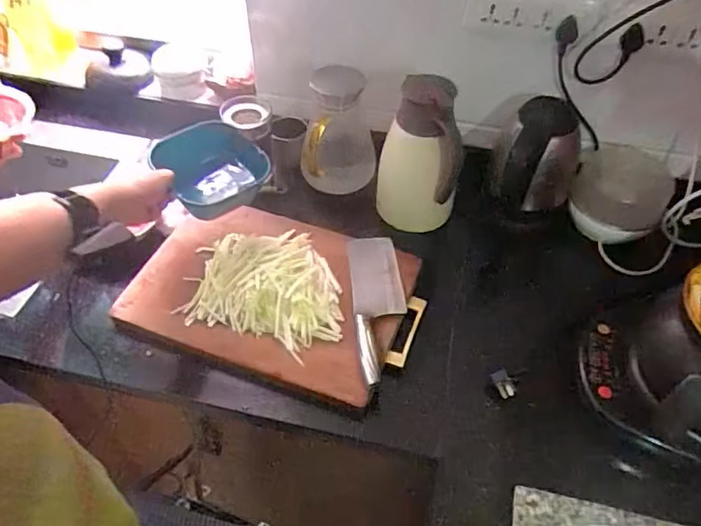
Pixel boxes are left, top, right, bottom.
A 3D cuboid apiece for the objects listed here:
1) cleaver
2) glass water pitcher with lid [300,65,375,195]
[{"bbox_3d":[0.042,0.053,0.801,0.075,0.026,0.260,-3,50,-4],"label":"cleaver"},{"bbox_3d":[-0.025,-0.233,0.973,0.121,0.189,0.121,-2,50,-2],"label":"glass water pitcher with lid"}]

